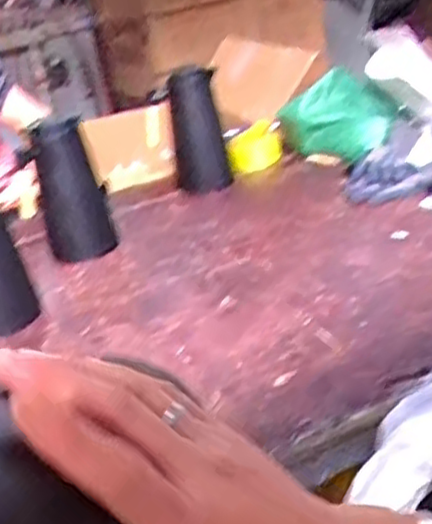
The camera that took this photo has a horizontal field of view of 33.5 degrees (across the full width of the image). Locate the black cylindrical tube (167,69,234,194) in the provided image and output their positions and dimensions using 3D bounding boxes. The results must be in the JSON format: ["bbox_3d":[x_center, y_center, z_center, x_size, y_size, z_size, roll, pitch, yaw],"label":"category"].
[{"bbox_3d":[-0.037,-0.289,1.570,0.121,0.256,0.106,-7,27,1],"label":"black cylindrical tube"}]

